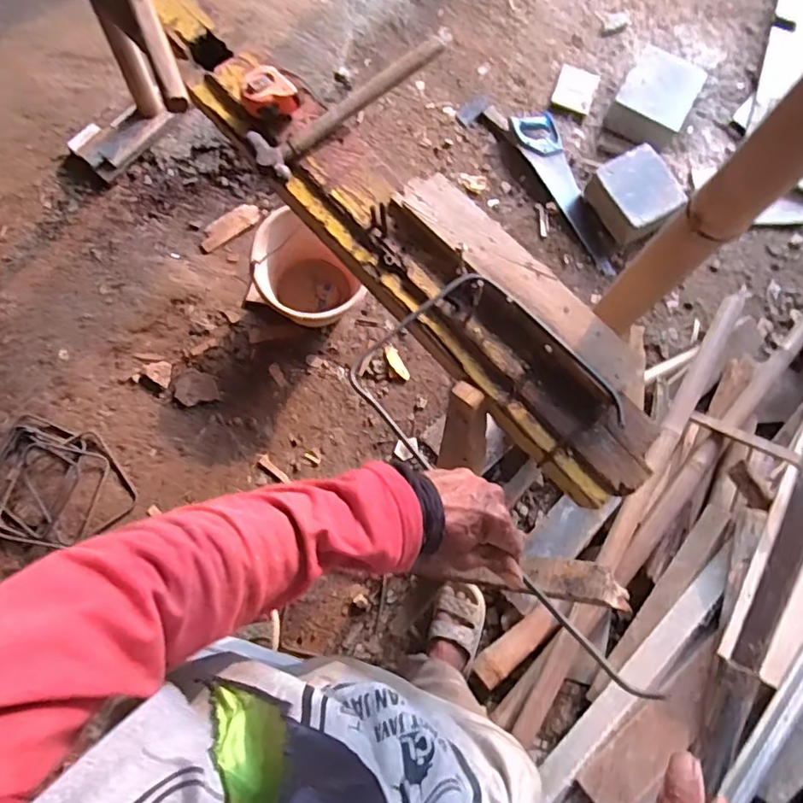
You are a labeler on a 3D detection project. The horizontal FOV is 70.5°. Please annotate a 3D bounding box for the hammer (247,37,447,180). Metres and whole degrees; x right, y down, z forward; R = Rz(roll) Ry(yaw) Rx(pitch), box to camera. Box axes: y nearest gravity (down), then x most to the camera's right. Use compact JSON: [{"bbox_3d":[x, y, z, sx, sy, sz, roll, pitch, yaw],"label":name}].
[{"bbox_3d":[-0.061,-0.366,0.691,0.272,0.024,0.063,-38,78,-12],"label":"hammer"}]

